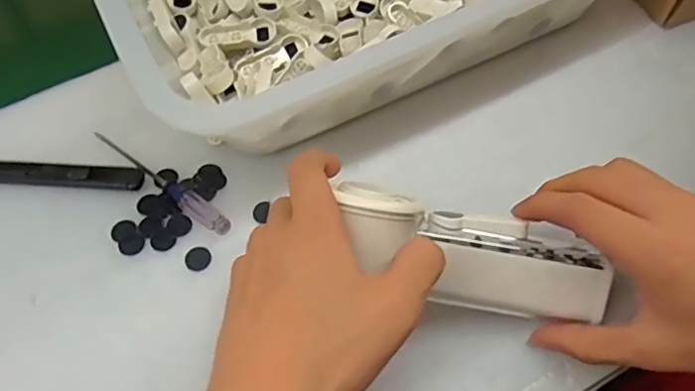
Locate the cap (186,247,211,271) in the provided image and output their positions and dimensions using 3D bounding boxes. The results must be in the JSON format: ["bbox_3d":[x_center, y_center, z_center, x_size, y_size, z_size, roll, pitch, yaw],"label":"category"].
[{"bbox_3d":[-0.087,0.036,0.336,0.015,0.004,0.014,0,59,1],"label":"cap"}]

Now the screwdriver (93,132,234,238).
[{"bbox_3d":[-0.115,-0.012,0.359,0.116,0.012,0.013,37,66,20],"label":"screwdriver"}]

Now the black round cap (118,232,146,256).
[{"bbox_3d":[-0.128,0.028,0.341,0.015,0.004,0.014,0,59,1],"label":"black round cap"}]

